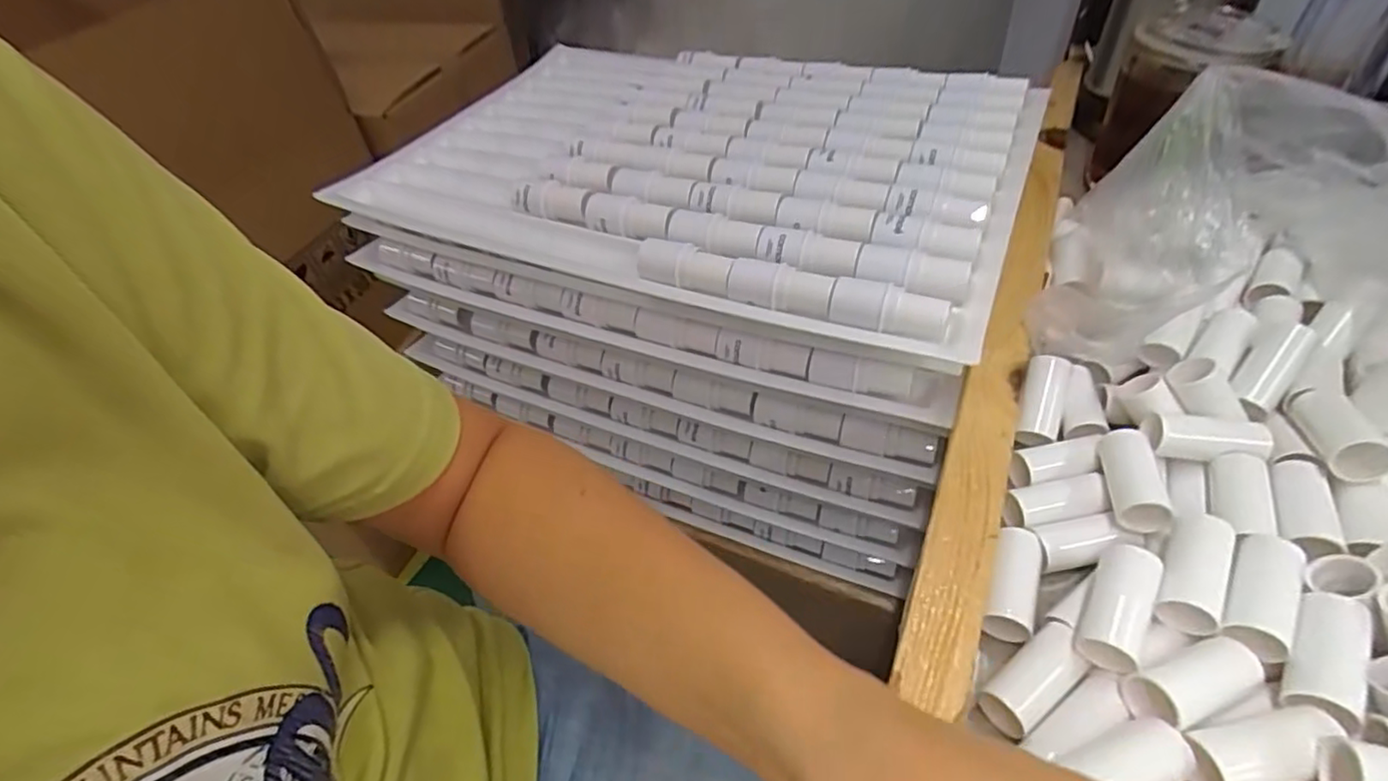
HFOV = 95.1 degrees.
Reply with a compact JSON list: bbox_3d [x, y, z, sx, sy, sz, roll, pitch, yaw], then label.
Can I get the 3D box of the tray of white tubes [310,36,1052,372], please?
[{"bbox_3d":[-0.009,-0.183,0.473,0.463,0.028,0.305,16,51,21],"label":"tray of white tubes"}]

